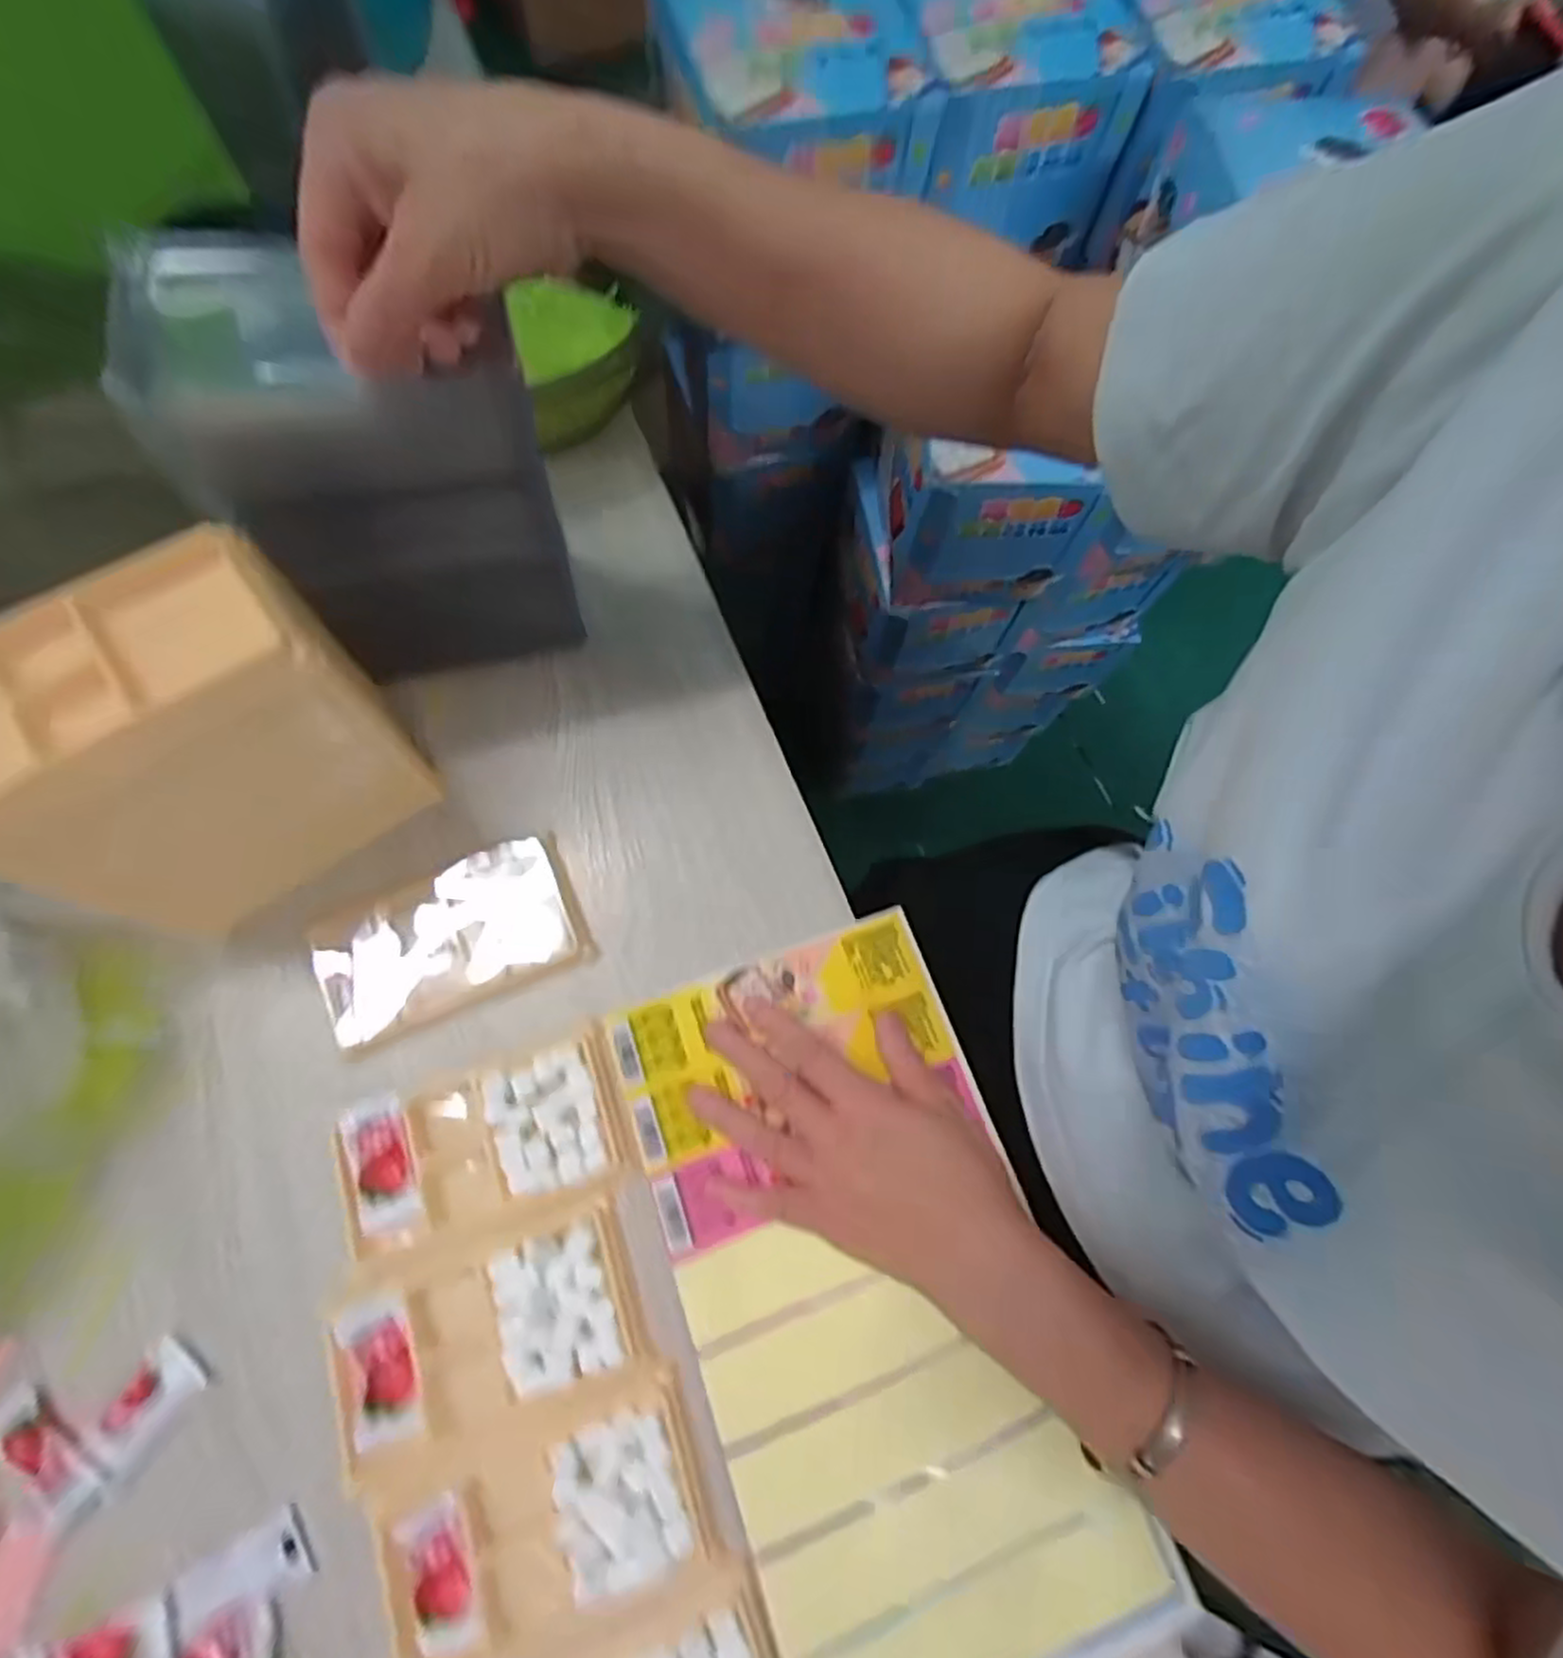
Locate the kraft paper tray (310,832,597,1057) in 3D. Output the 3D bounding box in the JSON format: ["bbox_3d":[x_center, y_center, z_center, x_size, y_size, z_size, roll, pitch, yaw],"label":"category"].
[{"bbox_3d":[-0.176,0.057,0.392,0.133,0.011,0.078,-21,74,-9],"label":"kraft paper tray"}]

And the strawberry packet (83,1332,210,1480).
[{"bbox_3d":[-0.278,0.252,0.320,0.028,0.005,0.046,34,73,8],"label":"strawberry packet"}]

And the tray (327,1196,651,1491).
[{"bbox_3d":[-0.131,0.225,0.330,0.128,0.013,0.070,-17,73,-8],"label":"tray"}]

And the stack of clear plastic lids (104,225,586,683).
[{"bbox_3d":[-0.185,-0.169,0.366,0.138,0.187,0.091,-15,73,-7],"label":"stack of clear plastic lids"}]

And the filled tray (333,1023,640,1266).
[{"bbox_3d":[-0.143,0.151,0.357,0.131,0.014,0.070,-17,73,-8],"label":"filled tray"}]

